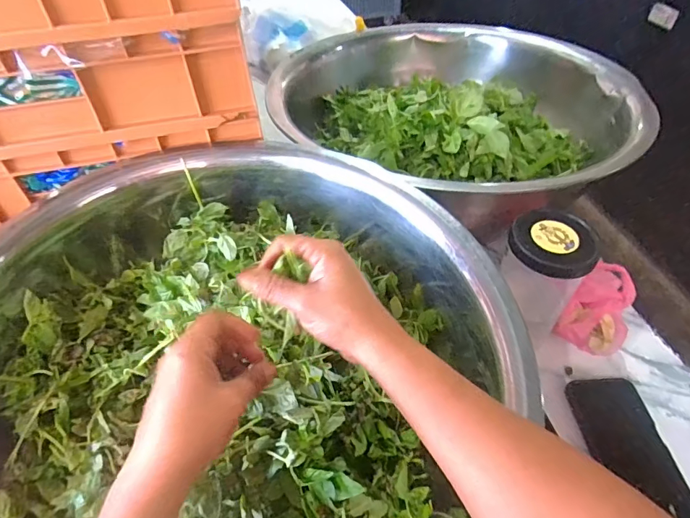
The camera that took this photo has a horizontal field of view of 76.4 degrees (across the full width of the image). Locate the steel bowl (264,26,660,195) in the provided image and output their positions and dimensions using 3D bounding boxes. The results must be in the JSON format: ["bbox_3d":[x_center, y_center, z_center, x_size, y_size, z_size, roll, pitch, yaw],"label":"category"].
[{"bbox_3d":[0.191,-0.276,0.780,0.576,0.141,0.535,-1,47,1],"label":"steel bowl"}]

